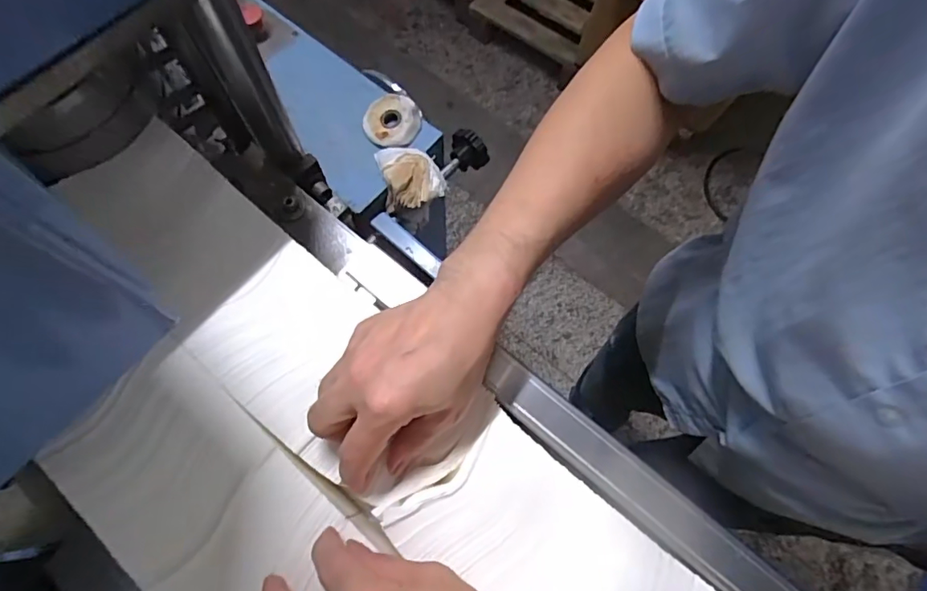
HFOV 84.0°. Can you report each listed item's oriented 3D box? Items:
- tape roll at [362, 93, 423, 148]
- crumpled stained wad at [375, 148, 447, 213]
[{"bbox_3d":[-0.098,-0.233,0.684,0.084,0.029,0.069,38,74,11],"label":"tape roll"},{"bbox_3d":[-0.063,-0.150,0.649,0.078,0.039,0.078,-12,71,-6],"label":"crumpled stained wad"}]

